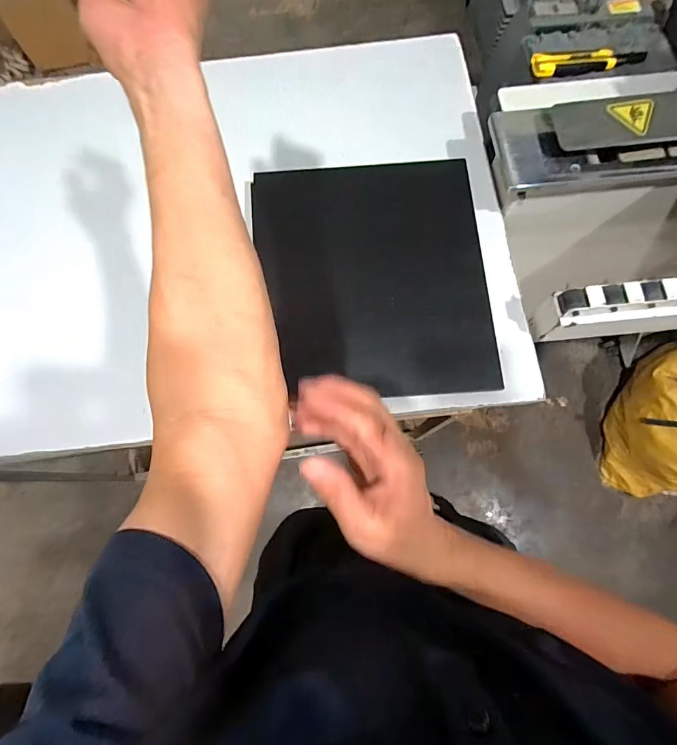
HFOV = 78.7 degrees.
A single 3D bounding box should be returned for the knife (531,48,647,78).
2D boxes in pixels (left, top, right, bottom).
[{"bbox_3d":[0.397,-0.498,0.654,0.175,0.020,0.043,-10,74,-1],"label":"knife"}]

